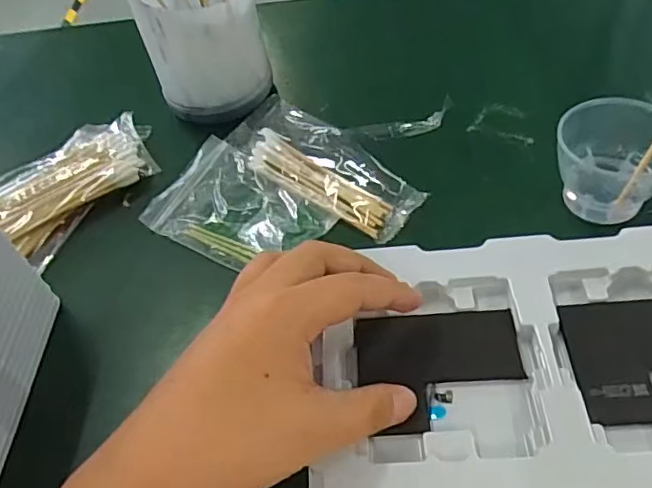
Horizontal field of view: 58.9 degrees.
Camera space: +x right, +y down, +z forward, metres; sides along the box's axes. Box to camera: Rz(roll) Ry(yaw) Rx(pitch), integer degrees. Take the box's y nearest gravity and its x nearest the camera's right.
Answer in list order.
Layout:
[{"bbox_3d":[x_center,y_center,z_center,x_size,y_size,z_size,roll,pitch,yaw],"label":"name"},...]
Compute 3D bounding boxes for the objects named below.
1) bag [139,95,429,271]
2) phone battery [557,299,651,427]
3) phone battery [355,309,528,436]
[{"bbox_3d":[-0.029,-0.030,0.372,0.146,0.019,0.129,35,62,29],"label":"bag"},{"bbox_3d":[0.153,0.052,0.265,0.077,0.006,0.062,-3,51,4],"label":"phone battery"},{"bbox_3d":[0.054,0.059,0.274,0.077,0.004,0.061,-4,51,3],"label":"phone battery"}]

